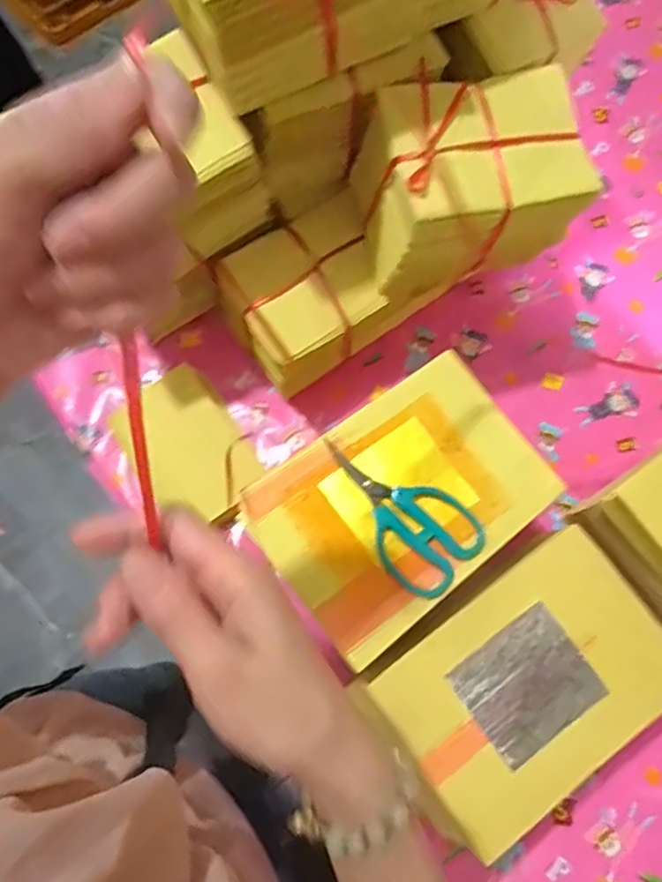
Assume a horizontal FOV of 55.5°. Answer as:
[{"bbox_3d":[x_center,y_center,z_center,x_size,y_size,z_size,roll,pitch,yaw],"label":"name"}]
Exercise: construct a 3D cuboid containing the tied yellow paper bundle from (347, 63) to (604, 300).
[{"bbox_3d":[0.117,-0.221,0.552,0.171,0.129,0.120,-11,76,-5],"label":"tied yellow paper bundle"}]

